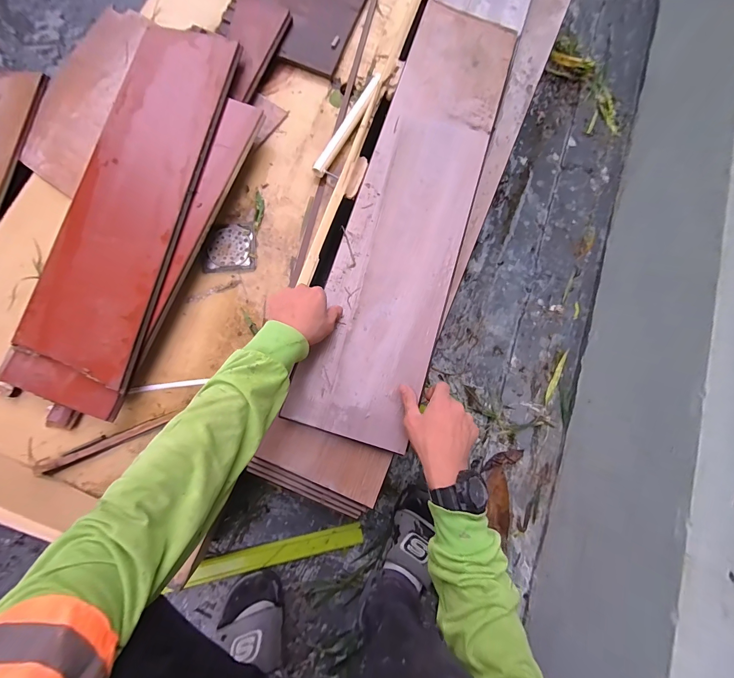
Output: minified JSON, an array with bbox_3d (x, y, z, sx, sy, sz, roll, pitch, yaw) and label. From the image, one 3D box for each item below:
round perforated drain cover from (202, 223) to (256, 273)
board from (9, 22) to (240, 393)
[{"bbox_3d":[-0.270,-0.181,0.639,0.098,0.006,0.100,-4,83,-10],"label":"round perforated drain cover"},{"bbox_3d":[-0.414,-0.274,0.580,0.198,0.018,0.672,13,80,-2],"label":"board"}]

